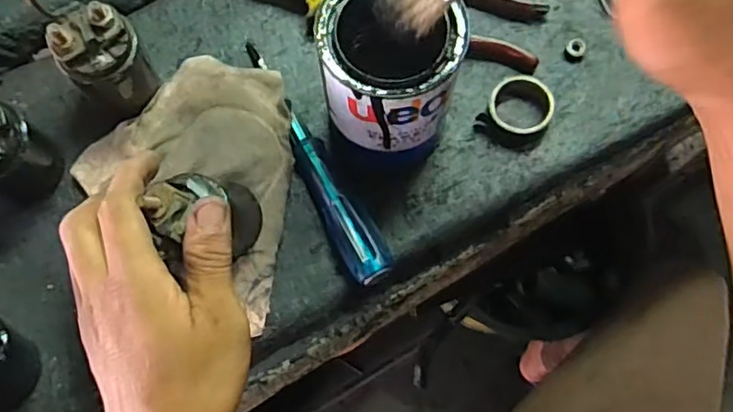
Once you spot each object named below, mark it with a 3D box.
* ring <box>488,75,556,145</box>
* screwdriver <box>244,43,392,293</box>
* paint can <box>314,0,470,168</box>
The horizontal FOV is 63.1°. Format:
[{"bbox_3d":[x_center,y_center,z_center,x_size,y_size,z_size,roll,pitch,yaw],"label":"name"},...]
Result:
[{"bbox_3d":[0.107,-0.067,0.412,0.046,0.019,0.046,2,73,1],"label":"ring"},{"bbox_3d":[-0.040,-0.033,0.395,0.026,0.025,0.188,-29,76,-8],"label":"screwdriver"},{"bbox_3d":[0.015,-0.083,0.370,0.080,0.116,0.084,0,73,0],"label":"paint can"}]

